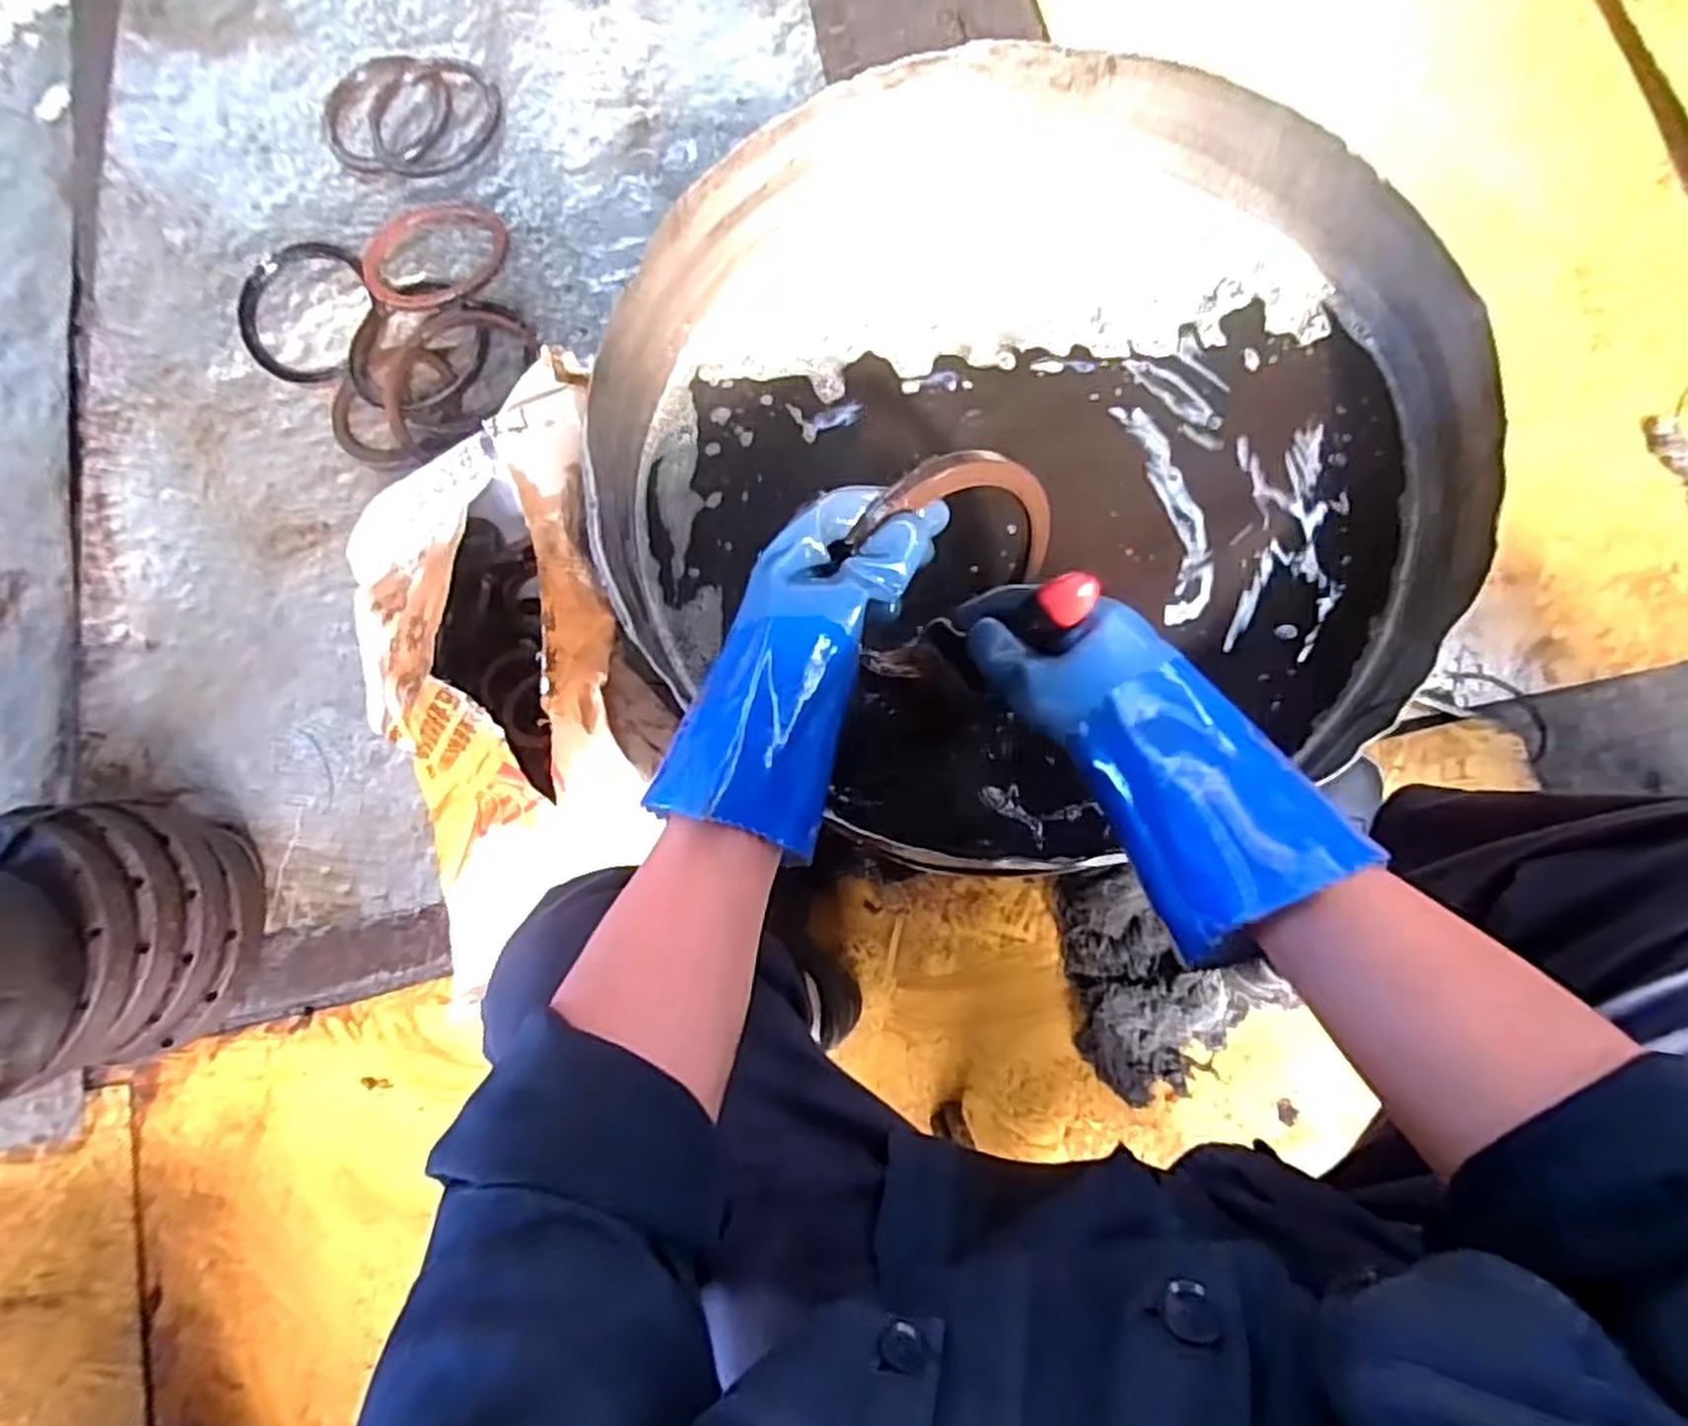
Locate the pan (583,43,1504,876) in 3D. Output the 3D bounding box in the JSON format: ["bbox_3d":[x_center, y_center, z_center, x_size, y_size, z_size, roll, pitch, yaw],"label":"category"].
[{"bbox_3d":[0.131,-0.189,0.540,0.538,0.103,0.533,-1,78,4],"label":"pan"}]

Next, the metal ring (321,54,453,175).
[{"bbox_3d":[-0.580,-0.756,1.000,0.164,0.011,0.164,-1,78,4],"label":"metal ring"}]

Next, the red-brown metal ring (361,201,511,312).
[{"bbox_3d":[-0.488,-0.555,0.938,0.168,0.019,0.159,-1,78,4],"label":"red-brown metal ring"}]

